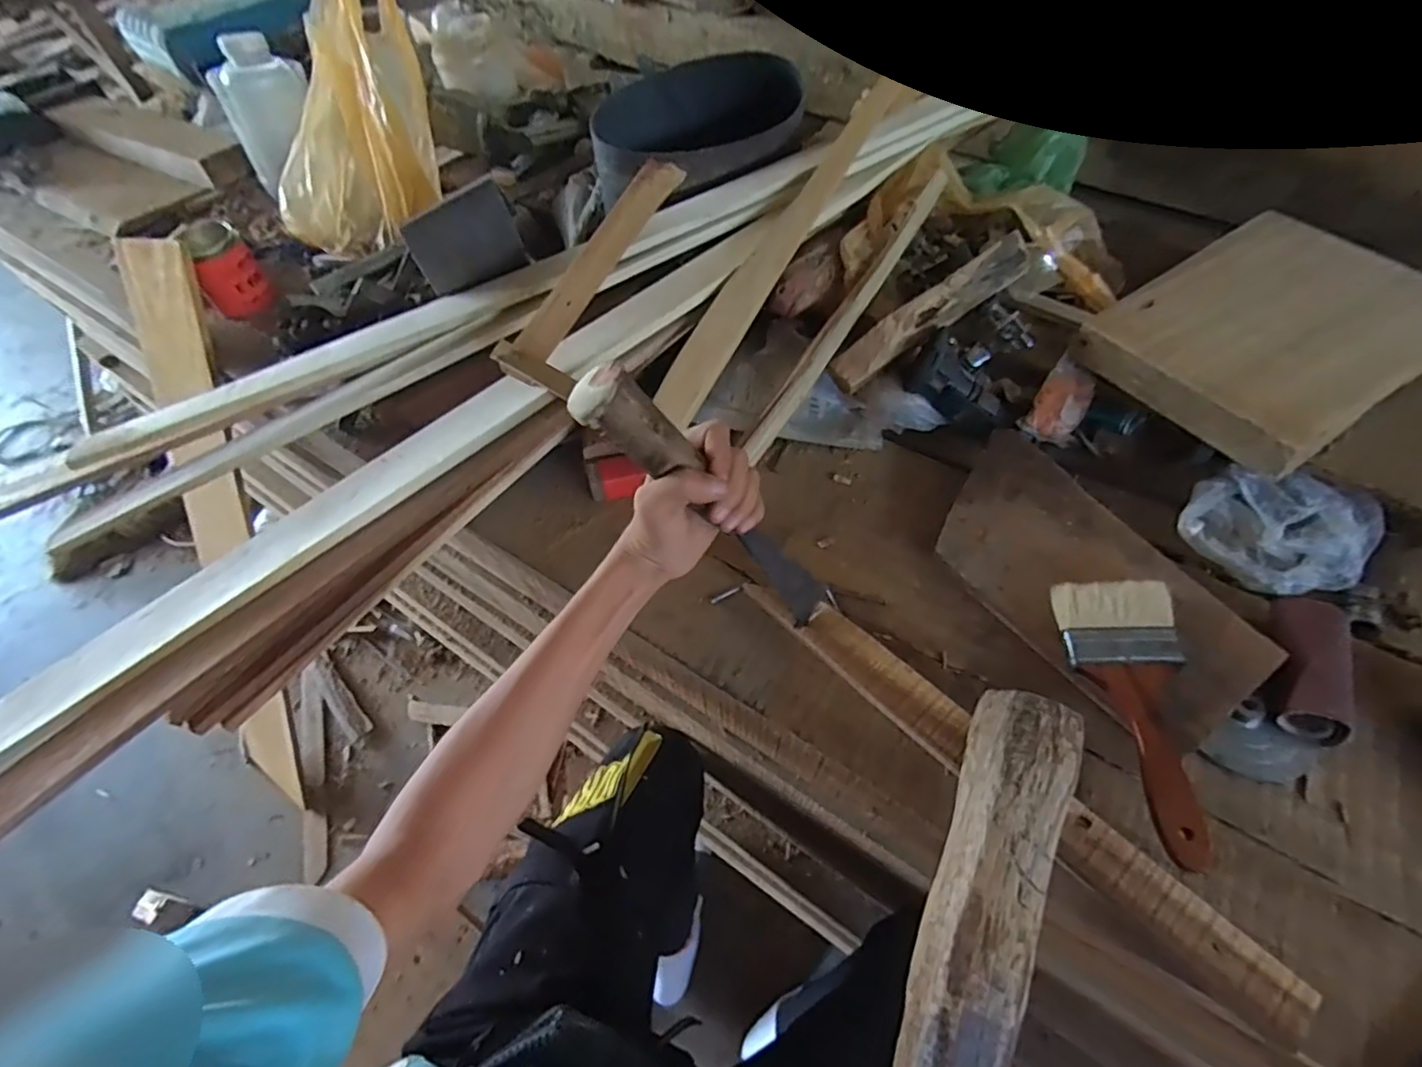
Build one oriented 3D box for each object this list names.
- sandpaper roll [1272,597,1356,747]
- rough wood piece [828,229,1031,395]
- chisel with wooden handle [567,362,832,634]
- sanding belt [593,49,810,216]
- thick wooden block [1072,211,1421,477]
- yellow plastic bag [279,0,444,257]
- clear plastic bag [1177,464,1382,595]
[{"bbox_3d":[0.426,0.090,0.433,0.038,0.027,0.110,20,59,18],"label":"sandpaper roll"},{"bbox_3d":[0.207,-0.207,0.577,0.213,0.019,0.039,-35,98,-3],"label":"rough wood piece"},{"bbox_3d":[0.010,-0.009,0.396,0.036,0.265,0.035,-20,51,24],"label":"chisel with wooden handle"},{"bbox_3d":[-0.018,-0.453,0.685,0.218,0.074,0.157,-33,59,-17],"label":"sanding belt"},{"bbox_3d":[0.493,-0.181,0.538,0.284,0.039,0.193,-30,58,-15],"label":"thick wooden block"},{"bbox_3d":[-0.466,-0.529,0.788,0.200,0.316,0.090,-5,17,7],"label":"yellow plastic bag"},{"bbox_3d":[0.455,-0.007,0.495,0.124,0.051,0.099,26,61,21],"label":"clear plastic bag"}]

